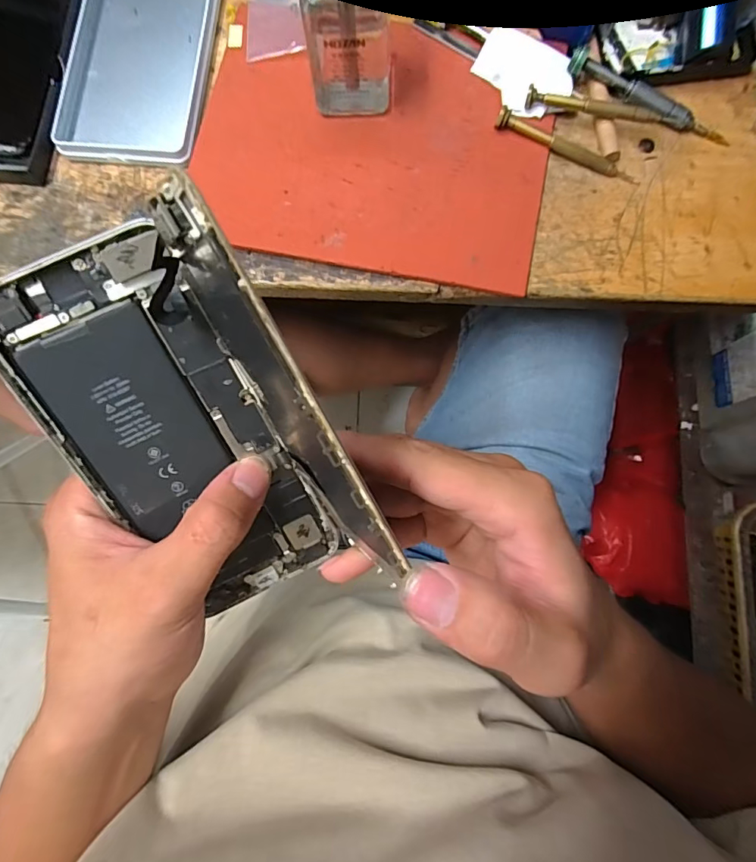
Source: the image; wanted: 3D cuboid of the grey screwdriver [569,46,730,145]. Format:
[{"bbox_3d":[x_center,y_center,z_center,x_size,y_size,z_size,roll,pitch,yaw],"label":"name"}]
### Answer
[{"bbox_3d":[0.191,-0.233,0.331,0.122,0.015,0.015,27,83,6],"label":"grey screwdriver"}]

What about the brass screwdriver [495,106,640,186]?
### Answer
[{"bbox_3d":[0.134,-0.201,0.331,0.107,0.011,0.011,24,83,5],"label":"brass screwdriver"}]

